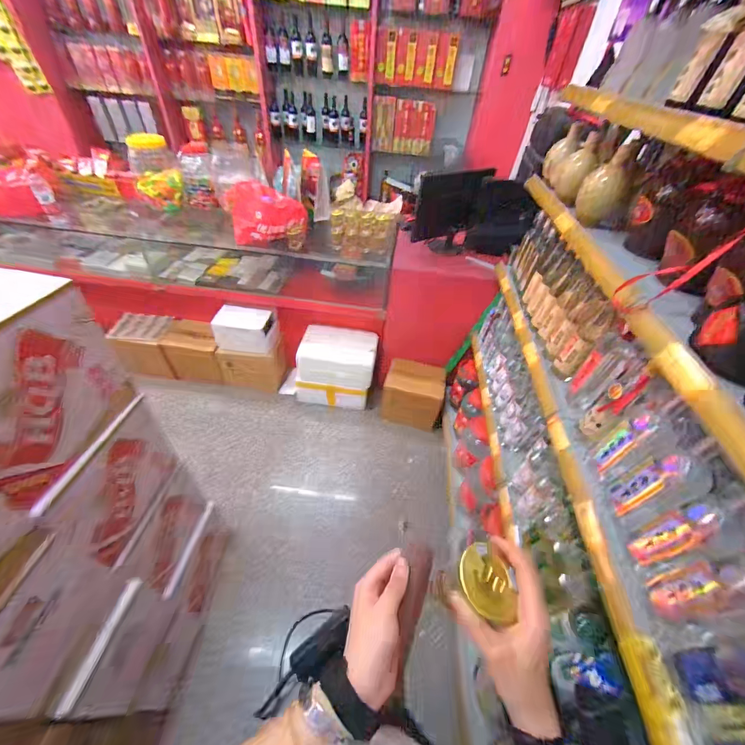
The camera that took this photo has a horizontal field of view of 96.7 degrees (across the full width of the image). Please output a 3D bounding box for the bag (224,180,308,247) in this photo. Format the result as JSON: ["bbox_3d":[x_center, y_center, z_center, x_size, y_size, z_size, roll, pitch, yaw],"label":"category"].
[{"bbox_3d":[-0.526,-0.773,1.627,0.388,0.205,0.272,-7,46,-13],"label":"bag"}]

